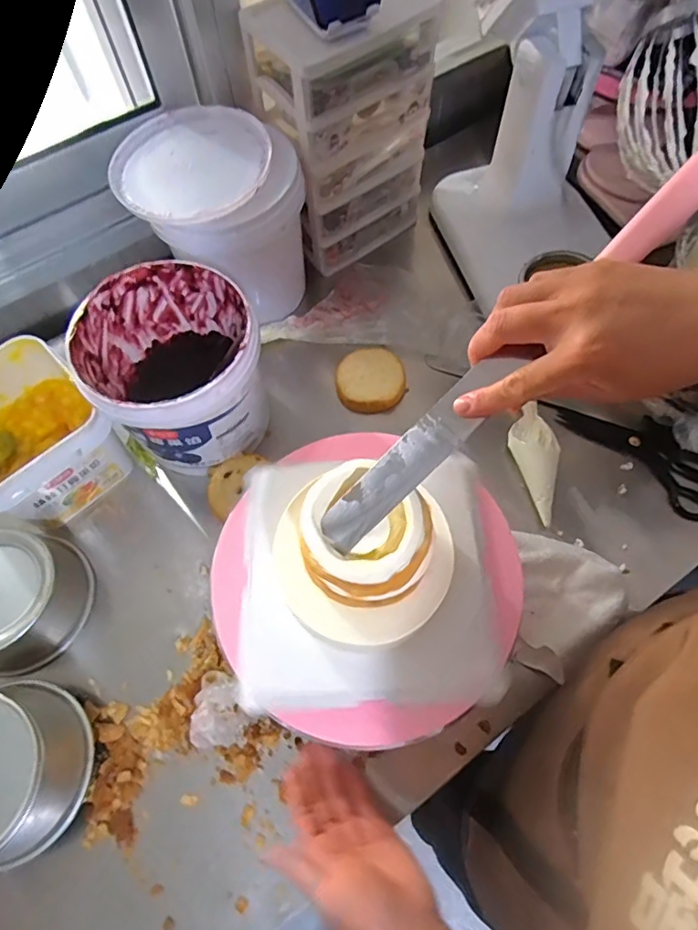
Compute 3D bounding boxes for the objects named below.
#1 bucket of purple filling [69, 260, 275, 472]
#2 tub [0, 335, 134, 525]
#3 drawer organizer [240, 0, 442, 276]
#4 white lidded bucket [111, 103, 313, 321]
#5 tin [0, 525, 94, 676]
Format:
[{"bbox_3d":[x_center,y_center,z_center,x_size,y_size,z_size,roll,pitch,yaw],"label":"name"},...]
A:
[{"bbox_3d":[-0.199,-0.101,0.645,0.194,0.194,0.197,-25,66,-10],"label":"bucket of purple filling"},{"bbox_3d":[-0.382,-0.030,0.626,0.165,0.118,0.162,41,72,19],"label":"tub"},{"bbox_3d":[-0.005,-0.458,0.723,0.188,0.304,0.138,-34,68,-13],"label":"drawer organizer"},{"bbox_3d":[-0.181,-0.336,0.727,0.211,0.194,0.191,27,68,14],"label":"white lidded bucket"},{"bbox_3d":[-0.375,0.147,0.586,0.134,0.088,0.136,-1,65,2],"label":"tin"}]

